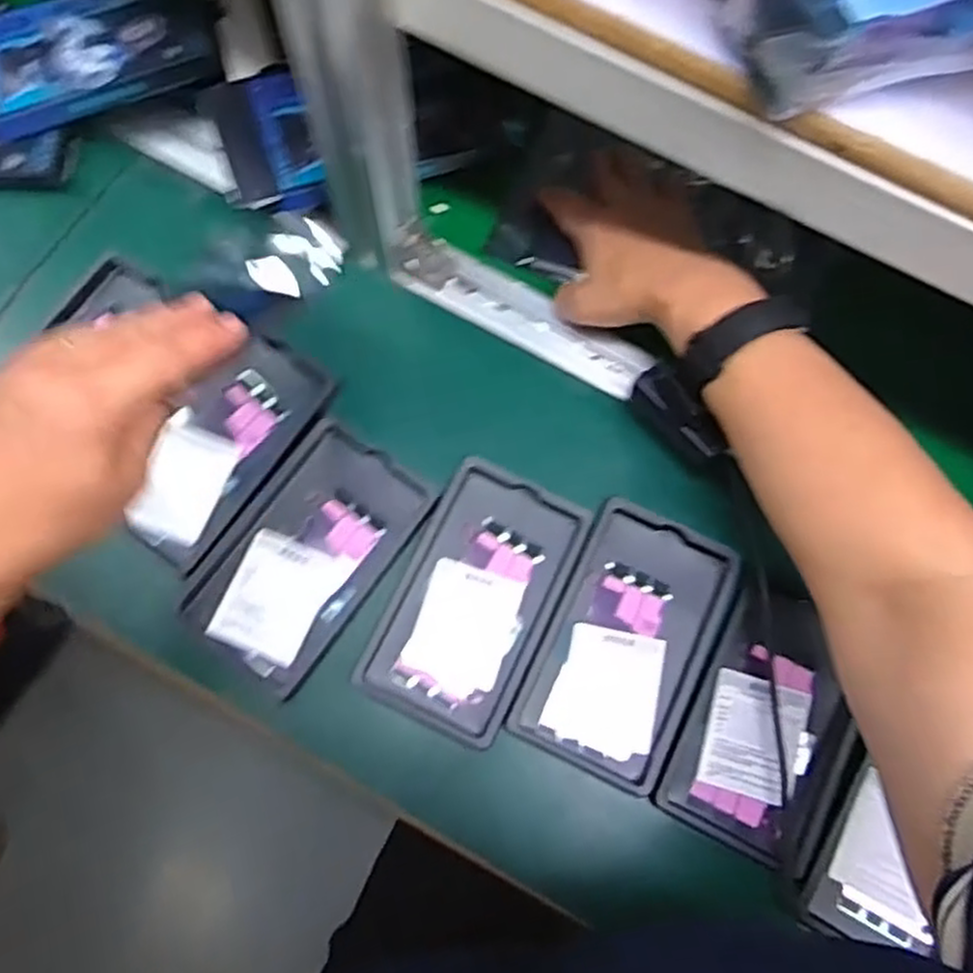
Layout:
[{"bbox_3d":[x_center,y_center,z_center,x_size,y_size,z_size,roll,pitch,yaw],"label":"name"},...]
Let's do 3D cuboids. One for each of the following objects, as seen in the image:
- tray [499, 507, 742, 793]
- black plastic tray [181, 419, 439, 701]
[{"bbox_3d":[0.087,0.095,0.472,0.098,0.019,0.157,24,74,5],"label":"tray"},{"bbox_3d":[-0.112,0.042,0.479,0.090,0.011,0.153,34,76,8],"label":"black plastic tray"}]

